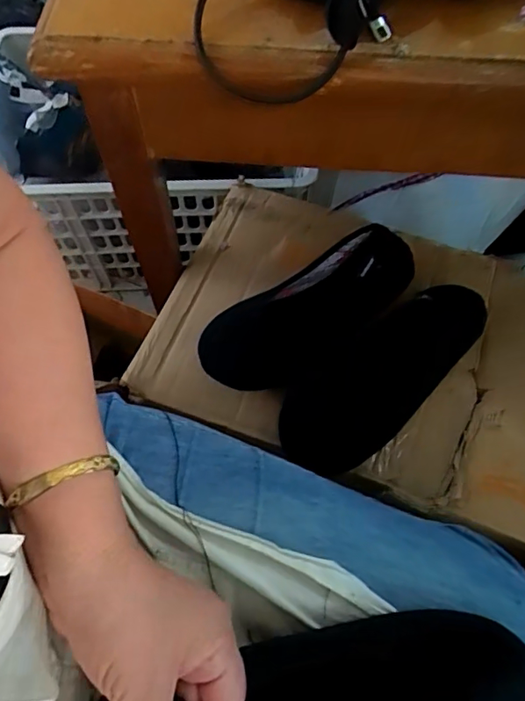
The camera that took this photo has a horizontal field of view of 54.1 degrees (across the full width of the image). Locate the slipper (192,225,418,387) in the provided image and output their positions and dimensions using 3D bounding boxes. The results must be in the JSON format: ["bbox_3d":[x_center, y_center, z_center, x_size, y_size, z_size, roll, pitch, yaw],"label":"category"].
[{"bbox_3d":[0.048,-0.042,0.559,0.244,0.079,0.108,-34,70,-16],"label":"slipper"}]

